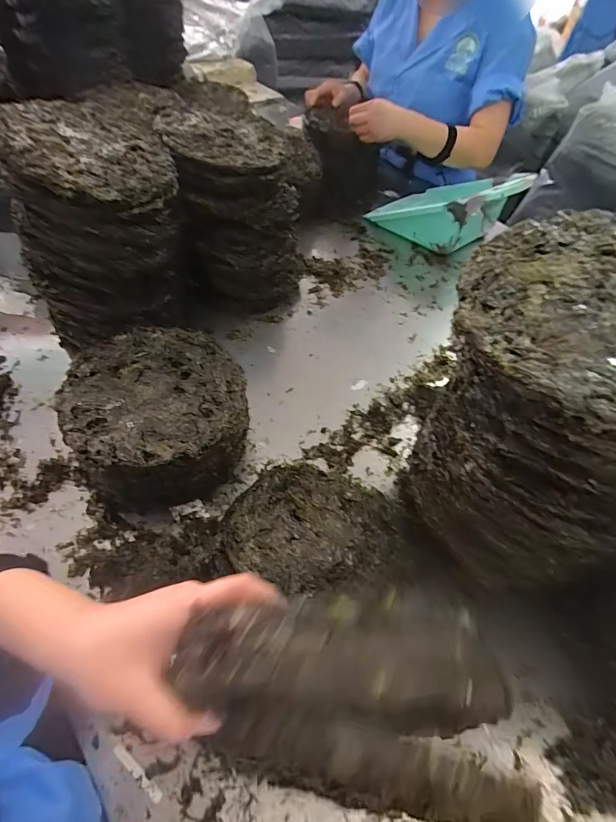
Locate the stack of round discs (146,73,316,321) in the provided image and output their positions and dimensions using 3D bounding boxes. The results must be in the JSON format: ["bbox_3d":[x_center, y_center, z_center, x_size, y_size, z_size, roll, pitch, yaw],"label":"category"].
[{"bbox_3d":[-0.119,-0.319,0.706,0.208,0.261,0.214,-9,54,-14],"label":"stack of round discs"}]

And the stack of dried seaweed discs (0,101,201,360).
[{"bbox_3d":[-0.286,-0.255,0.586,0.209,0.238,0.198,-13,56,-16],"label":"stack of dried seaweed discs"}]

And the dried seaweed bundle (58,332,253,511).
[{"bbox_3d":[-0.177,0.017,0.522,0.198,0.140,0.190,1,53,-6],"label":"dried seaweed bundle"}]

